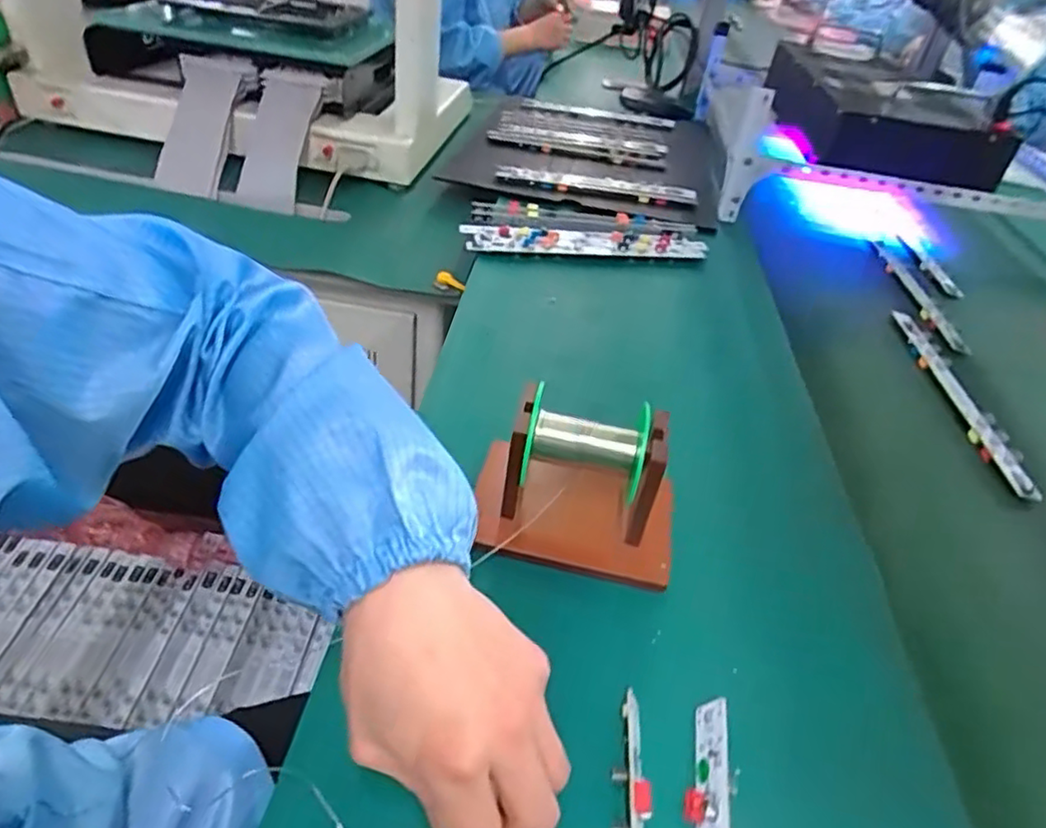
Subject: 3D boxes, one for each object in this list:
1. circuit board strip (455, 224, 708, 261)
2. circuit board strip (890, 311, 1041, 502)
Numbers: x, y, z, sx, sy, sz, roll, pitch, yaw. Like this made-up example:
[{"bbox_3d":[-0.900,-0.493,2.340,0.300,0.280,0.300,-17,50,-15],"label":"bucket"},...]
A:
[{"bbox_3d":[0.076,-0.211,0.808,0.293,0.021,0.054,2,40,-8],"label":"circuit board strip"},{"bbox_3d":[0.424,-0.024,0.647,0.024,0.020,0.283,6,39,0],"label":"circuit board strip"}]

